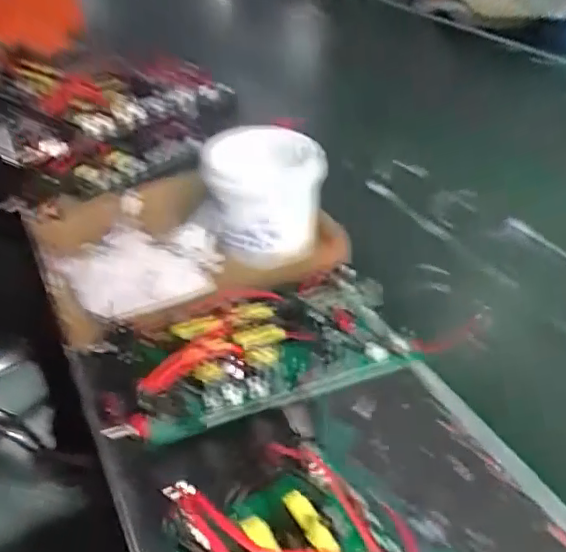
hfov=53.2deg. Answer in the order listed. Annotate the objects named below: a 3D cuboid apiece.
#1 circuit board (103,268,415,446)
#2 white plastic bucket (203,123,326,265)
[{"bbox_3d":[-0.025,0.054,0.523,0.281,0.055,0.143,-19,42,-17],"label":"circuit board"},{"bbox_3d":[-0.018,-0.087,0.640,0.126,0.126,0.104,-2,38,1],"label":"white plastic bucket"}]

